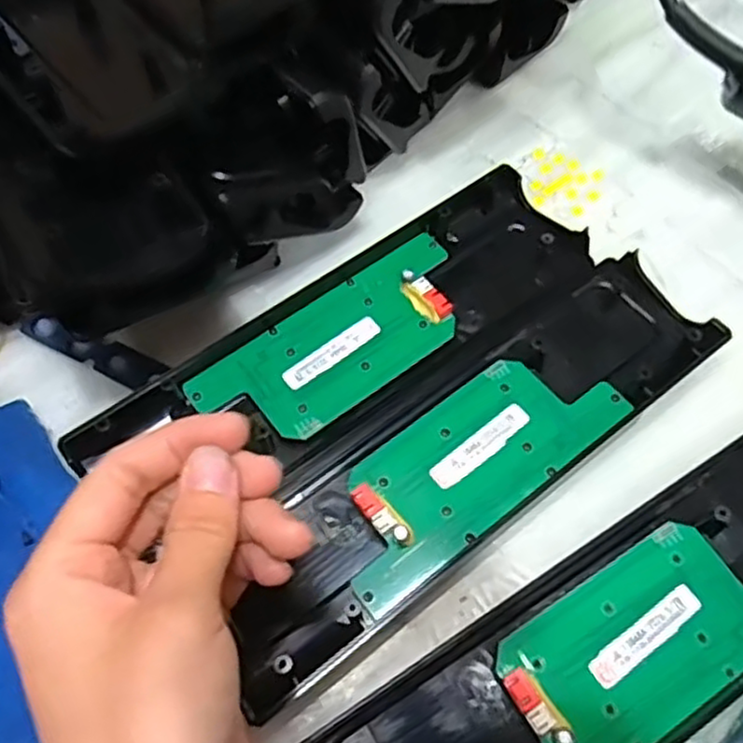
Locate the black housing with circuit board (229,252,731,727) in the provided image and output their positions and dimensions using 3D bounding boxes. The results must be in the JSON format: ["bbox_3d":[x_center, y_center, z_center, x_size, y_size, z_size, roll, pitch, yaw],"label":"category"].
[{"bbox_3d":[0.040,0.028,0.296,0.238,0.018,0.073,-35,67,-17],"label":"black housing with circuit board"}]

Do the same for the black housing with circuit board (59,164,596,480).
[{"bbox_3d":[-0.010,-0.018,0.322,0.243,0.017,0.072,-34,67,-16],"label":"black housing with circuit board"}]

